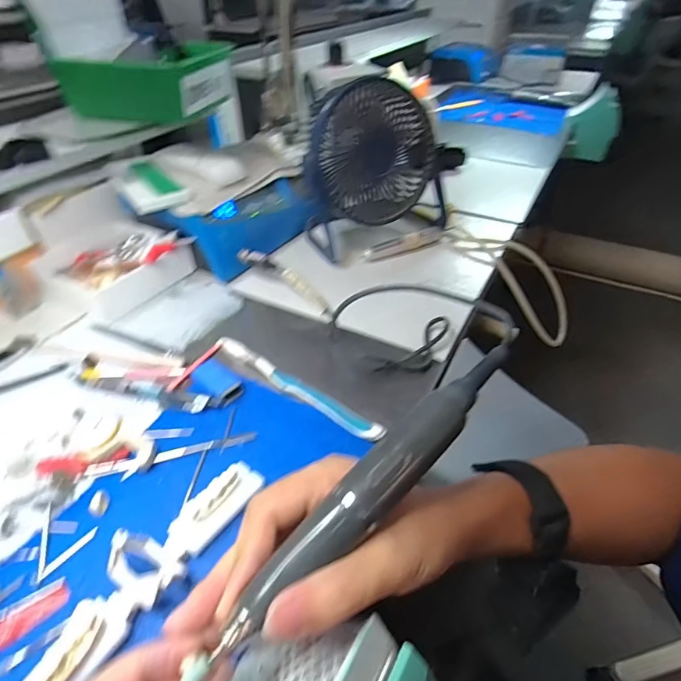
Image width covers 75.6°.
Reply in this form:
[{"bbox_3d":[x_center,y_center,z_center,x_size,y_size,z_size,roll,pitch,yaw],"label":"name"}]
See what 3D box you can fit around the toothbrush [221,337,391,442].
[{"bbox_3d":[-0.040,0.040,0.379,0.175,0.013,0.017,25,48,26],"label":"toothbrush"}]

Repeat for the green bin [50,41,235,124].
[{"bbox_3d":[-0.238,-0.333,0.560,0.157,0.067,0.139,9,42,12],"label":"green bin"}]

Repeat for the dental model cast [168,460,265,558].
[{"bbox_3d":[-0.083,0.110,0.294,0.024,0.024,0.069,27,48,28],"label":"dental model cast"}]

